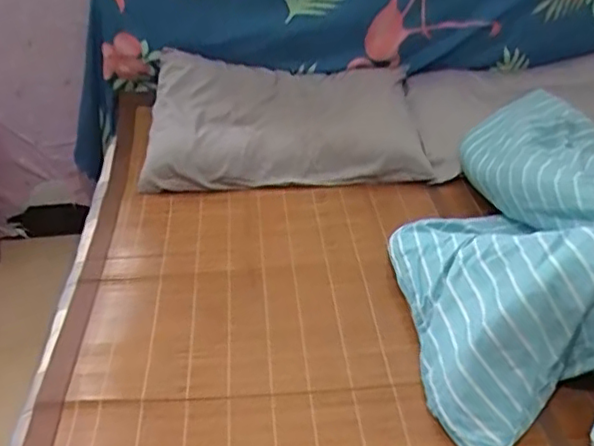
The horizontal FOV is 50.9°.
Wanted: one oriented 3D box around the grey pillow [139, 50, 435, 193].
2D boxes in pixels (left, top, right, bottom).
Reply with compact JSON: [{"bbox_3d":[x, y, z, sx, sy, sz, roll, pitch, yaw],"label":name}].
[{"bbox_3d":[-0.034,-0.249,1.538,0.652,0.120,0.392,-2,65,-4],"label":"grey pillow"}]

